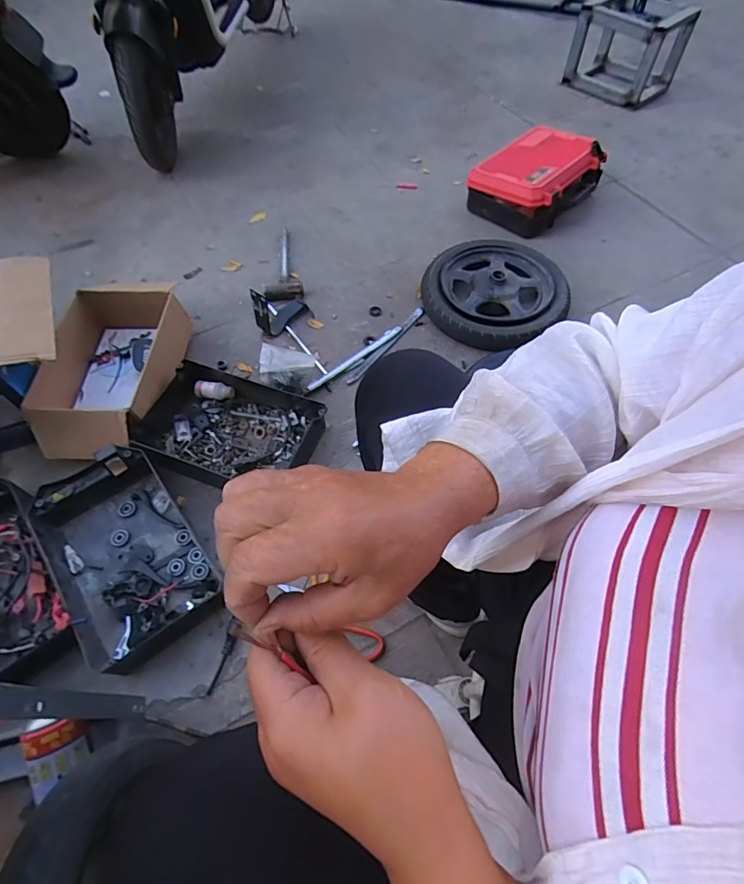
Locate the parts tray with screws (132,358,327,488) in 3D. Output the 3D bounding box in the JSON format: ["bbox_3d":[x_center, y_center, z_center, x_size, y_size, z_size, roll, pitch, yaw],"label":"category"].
[{"bbox_3d":[-0.282,-0.022,0.934,0.328,0.071,0.230,17,61,12],"label":"parts tray with screws"}]

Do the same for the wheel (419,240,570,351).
[{"bbox_3d":[0.303,-0.376,1.143,0.345,0.059,0.315,-1,59,1],"label":"wheel"}]

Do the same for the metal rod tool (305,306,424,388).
[{"bbox_3d":[0.001,-0.218,1.073,0.066,0.024,0.352,39,67,22],"label":"metal rod tool"}]

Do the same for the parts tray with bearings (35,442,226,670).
[{"bbox_3d":[-0.430,0.188,0.809,0.216,0.079,0.353,-34,63,-17],"label":"parts tray with bearings"}]

